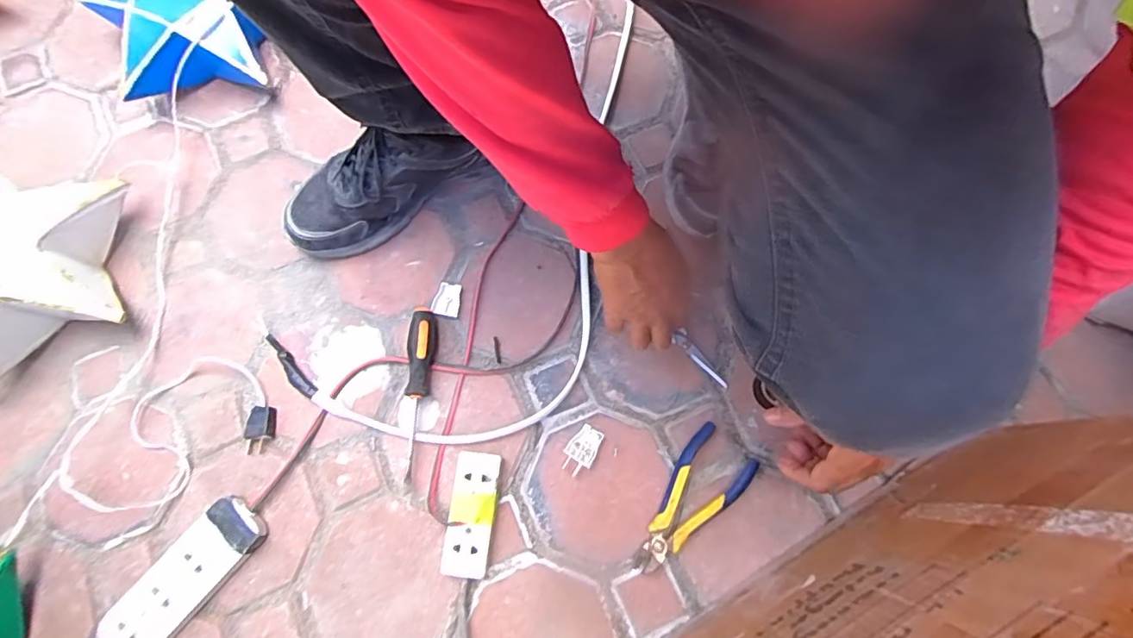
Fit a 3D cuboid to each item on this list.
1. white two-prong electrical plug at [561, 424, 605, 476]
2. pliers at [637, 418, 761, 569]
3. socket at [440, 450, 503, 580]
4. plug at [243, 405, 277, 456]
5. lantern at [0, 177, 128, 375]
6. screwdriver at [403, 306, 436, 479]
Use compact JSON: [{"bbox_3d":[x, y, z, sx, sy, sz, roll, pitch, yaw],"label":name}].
[{"bbox_3d":[0.015,0.134,0.550,0.030,0.011,0.050,24,74,8],"label":"white two-prong electrical plug"},{"bbox_3d":[0.117,0.178,0.536,0.150,0.021,0.066,-42,77,-11],"label":"pliers"},{"bbox_3d":[-0.093,0.191,0.529,0.042,0.022,0.114,6,73,3],"label":"socket"},{"bbox_3d":[-0.319,0.116,0.559,0.024,0.020,0.049,12,73,5],"label":"plug"},{"bbox_3d":[-0.596,-0.056,0.577,0.212,0.089,0.240,-12,73,-3],"label":"lantern"},{"bbox_3d":[-0.161,0.074,0.568,0.034,0.028,0.181,4,73,2],"label":"screwdriver"}]

